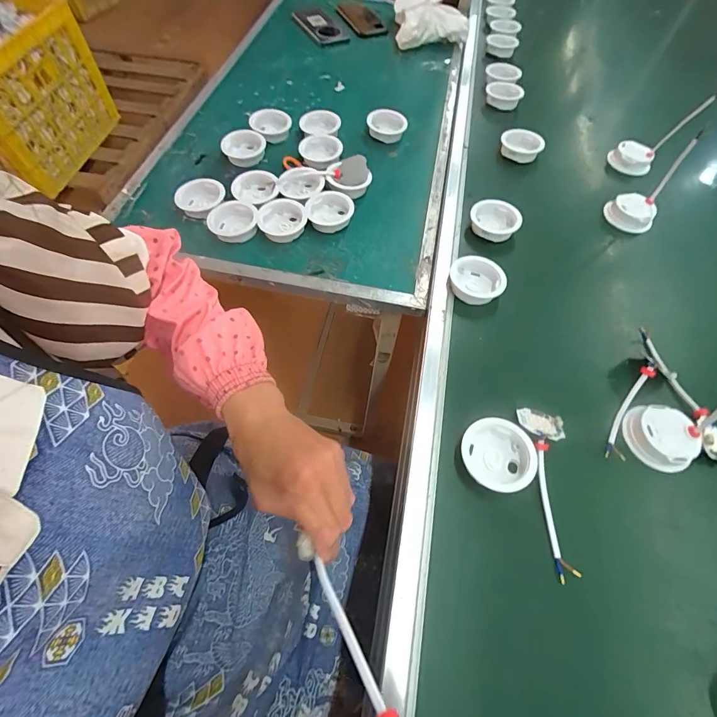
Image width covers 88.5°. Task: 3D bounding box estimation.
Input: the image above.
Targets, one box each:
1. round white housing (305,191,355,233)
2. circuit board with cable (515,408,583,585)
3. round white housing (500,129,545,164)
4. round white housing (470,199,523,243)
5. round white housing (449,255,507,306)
[{"bbox_3d":[-0.043,-0.217,0.549,0.069,0.026,0.067,1,60,-2],"label":"round white housing"},{"bbox_3d":[0.186,0.123,0.361,0.045,0.025,0.159,8,60,2],"label":"circuit board with cable"},{"bbox_3d":[0.281,-0.373,0.642,0.065,0.028,0.061,1,60,-2],"label":"round white housing"},{"bbox_3d":[0.201,-0.202,0.549,0.071,0.031,0.066,1,60,-2],"label":"round white housing"},{"bbox_3d":[0.156,-0.101,0.491,0.070,0.031,0.064,1,60,-2],"label":"round white housing"}]

